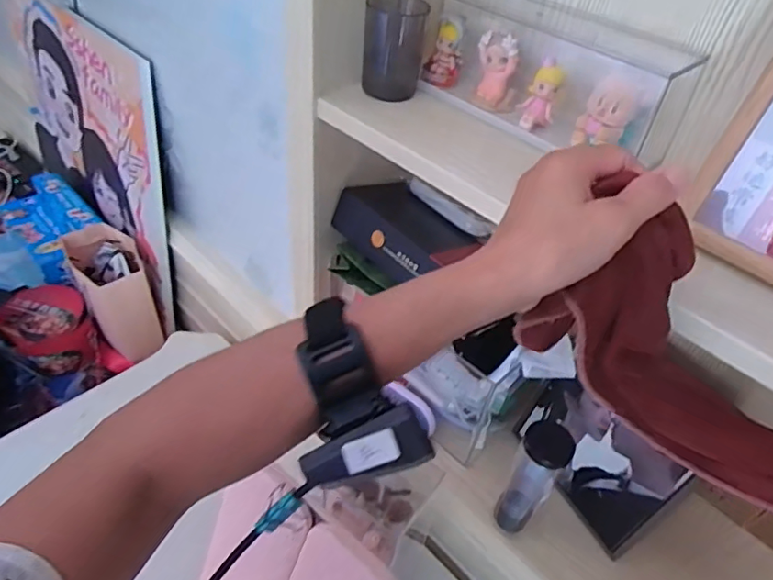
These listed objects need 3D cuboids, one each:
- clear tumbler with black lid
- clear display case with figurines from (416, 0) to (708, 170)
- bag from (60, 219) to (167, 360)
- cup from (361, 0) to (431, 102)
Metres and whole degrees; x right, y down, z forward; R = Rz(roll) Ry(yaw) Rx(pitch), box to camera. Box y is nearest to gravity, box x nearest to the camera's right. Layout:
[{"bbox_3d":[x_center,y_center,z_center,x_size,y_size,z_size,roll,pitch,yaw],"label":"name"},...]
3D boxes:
[{"bbox_3d":[0.162,0.215,0.615,0.047,0.163,0.043,20,45,14],"label":"clear tumbler with black lid"},{"bbox_3d":[0.143,-0.226,0.556,0.074,0.104,0.295,-31,55,-33],"label":"clear display case with figurines"},{"bbox_3d":[-0.548,0.006,1.109,0.120,0.193,0.206,-23,51,-28],"label":"bag"},{"bbox_3d":[0.007,-0.262,0.584,0.061,0.093,0.061,4,43,-3],"label":"cup"}]

